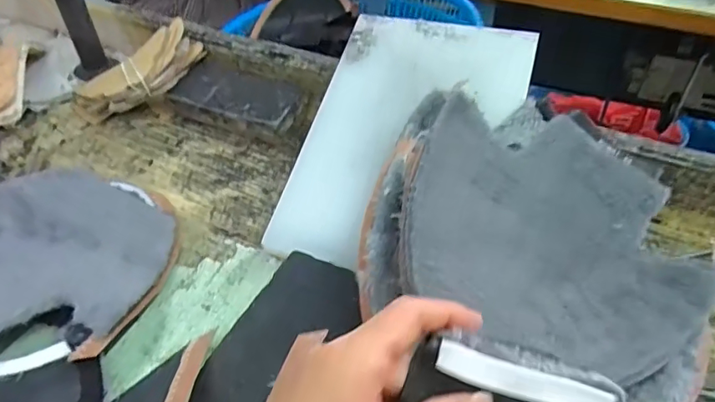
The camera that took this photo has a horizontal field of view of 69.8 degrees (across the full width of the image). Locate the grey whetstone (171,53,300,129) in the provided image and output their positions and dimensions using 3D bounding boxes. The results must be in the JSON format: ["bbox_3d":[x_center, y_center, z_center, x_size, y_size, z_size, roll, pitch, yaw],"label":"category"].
[{"bbox_3d":[-0.143,-0.131,0.613,0.152,0.011,0.075,21,59,17],"label":"grey whetstone"}]

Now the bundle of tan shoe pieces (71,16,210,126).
[{"bbox_3d":[-0.269,-0.152,0.625,0.169,0.045,0.069,-36,48,-6],"label":"bundle of tan shoe pieces"}]

